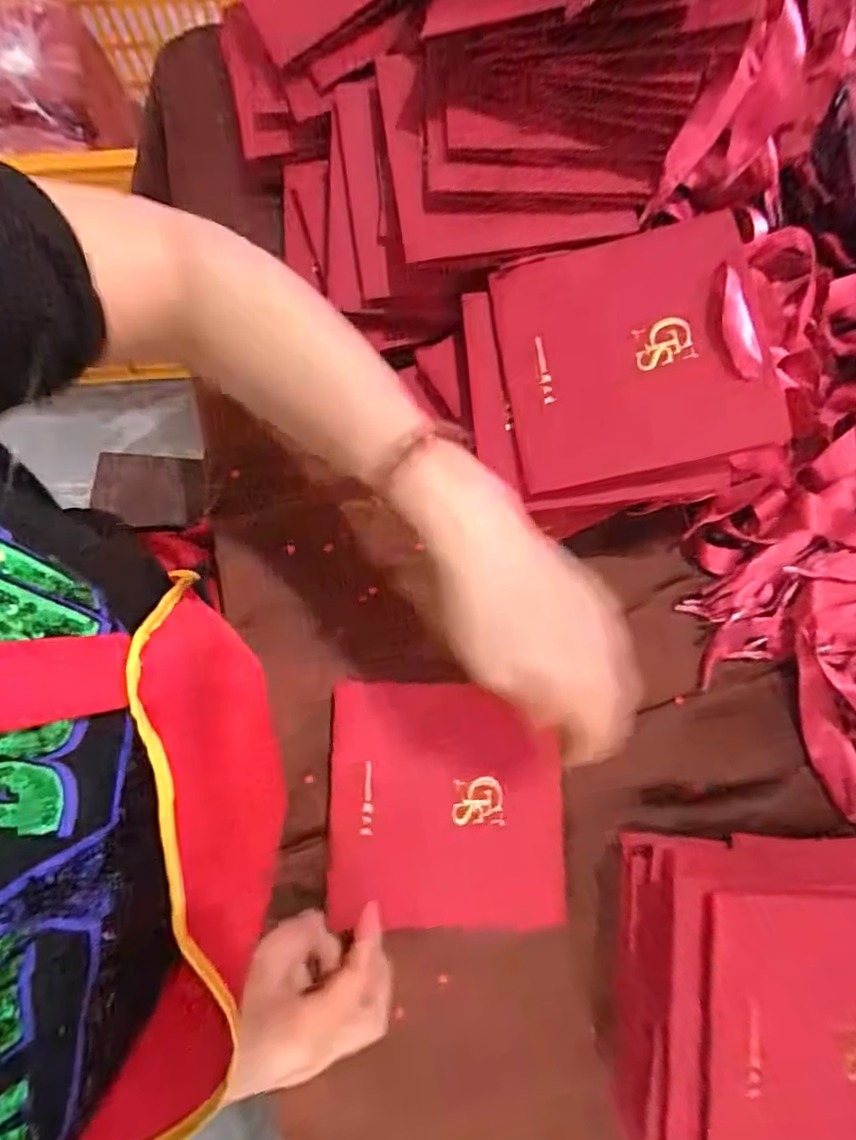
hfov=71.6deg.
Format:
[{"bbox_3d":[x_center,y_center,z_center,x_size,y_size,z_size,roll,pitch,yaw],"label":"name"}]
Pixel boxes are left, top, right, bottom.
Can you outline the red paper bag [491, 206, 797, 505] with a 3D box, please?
[{"bbox_3d":[0.114,-0.124,0.337,0.138,0.008,0.139,-10,80,13],"label":"red paper bag"}]

